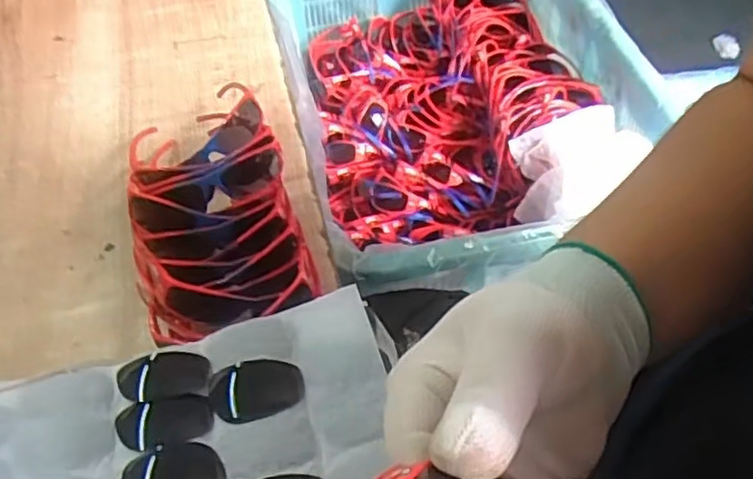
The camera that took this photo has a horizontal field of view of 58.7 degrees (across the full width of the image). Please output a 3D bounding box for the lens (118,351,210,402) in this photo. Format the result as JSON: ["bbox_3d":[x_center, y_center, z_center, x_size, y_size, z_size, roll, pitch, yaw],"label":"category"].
[{"bbox_3d":[-0.134,0.086,0.422,0.056,0.010,0.033,-12,52,-8],"label":"lens"}]

